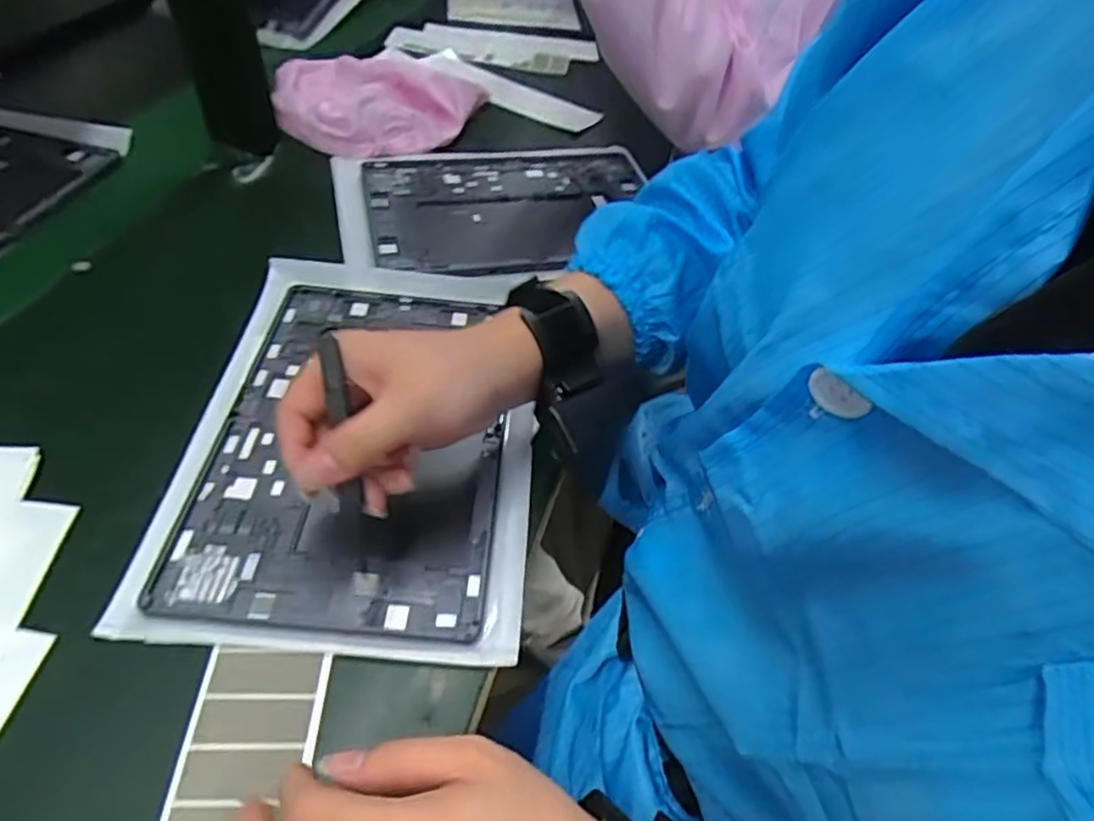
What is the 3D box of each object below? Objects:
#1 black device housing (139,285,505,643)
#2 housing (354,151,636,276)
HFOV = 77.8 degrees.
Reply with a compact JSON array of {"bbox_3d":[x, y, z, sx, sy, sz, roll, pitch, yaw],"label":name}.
[{"bbox_3d":[-0.114,0.014,0.423,0.168,0.021,0.256,3,49,-1],"label":"black device housing"},{"bbox_3d":[-0.031,-0.181,0.601,0.245,0.015,0.177,-9,50,-12],"label":"housing"}]

